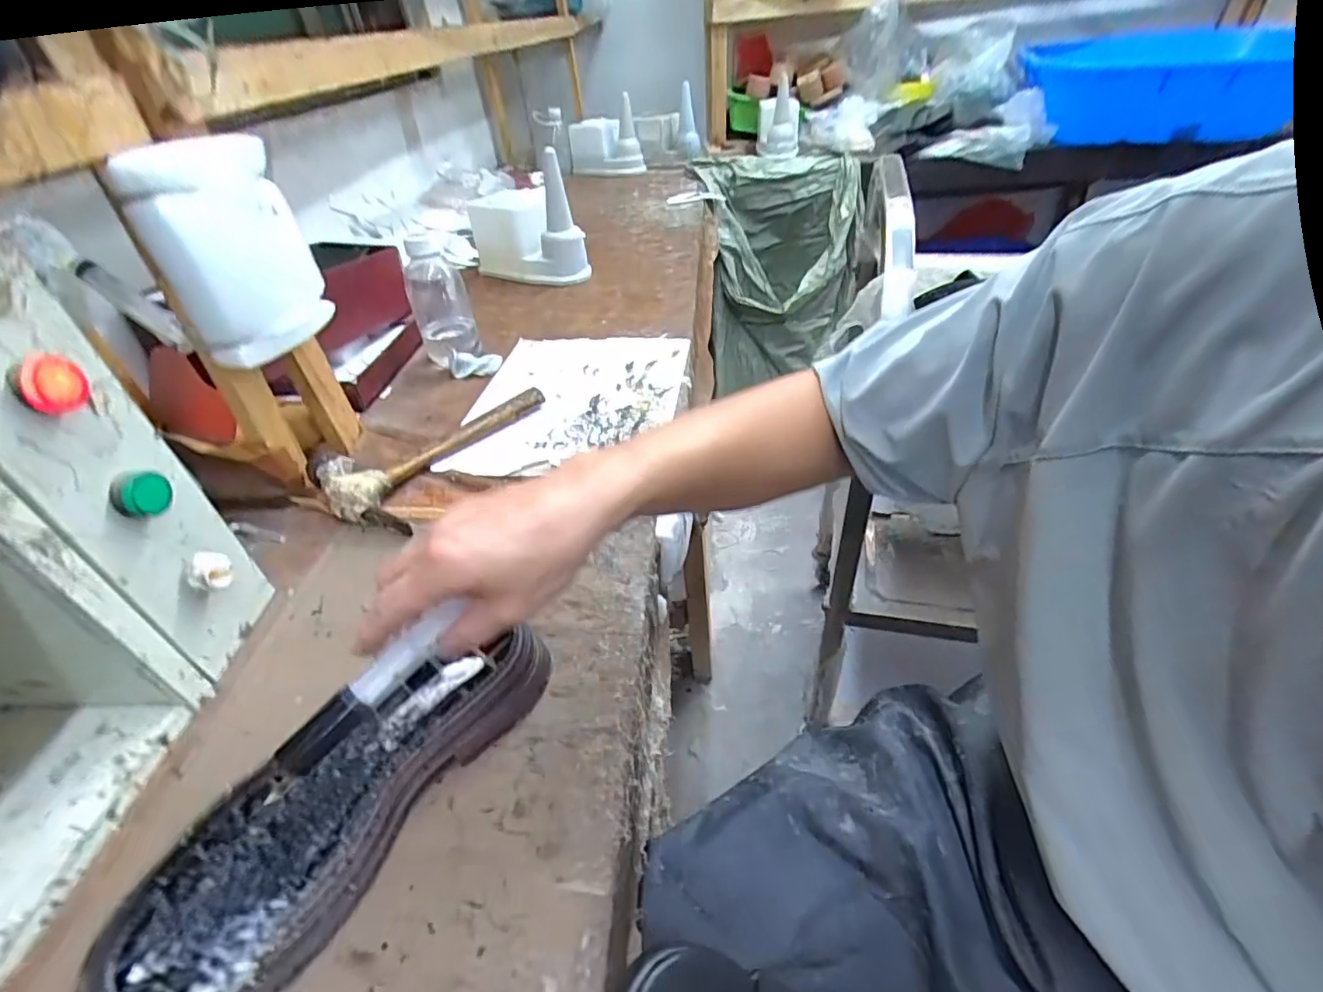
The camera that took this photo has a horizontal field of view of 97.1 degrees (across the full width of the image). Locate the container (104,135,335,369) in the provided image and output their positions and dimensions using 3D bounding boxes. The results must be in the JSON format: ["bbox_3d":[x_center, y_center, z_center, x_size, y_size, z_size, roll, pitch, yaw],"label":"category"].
[{"bbox_3d":[-0.333,-0.187,0.461,0.094,0.156,0.081,-21,42,-18],"label":"container"}]

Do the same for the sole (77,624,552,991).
[{"bbox_3d":[-0.176,0.162,0.336,0.096,0.037,0.256,21,47,28],"label":"sole"}]

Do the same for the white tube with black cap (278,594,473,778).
[{"bbox_3d":[-0.152,0.099,0.308,0.117,0.015,0.021,-45,49,-4],"label":"white tube with black cap"}]

